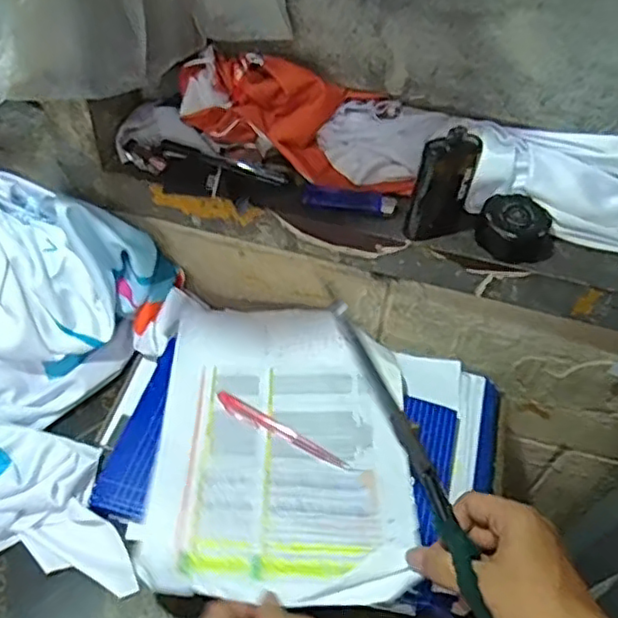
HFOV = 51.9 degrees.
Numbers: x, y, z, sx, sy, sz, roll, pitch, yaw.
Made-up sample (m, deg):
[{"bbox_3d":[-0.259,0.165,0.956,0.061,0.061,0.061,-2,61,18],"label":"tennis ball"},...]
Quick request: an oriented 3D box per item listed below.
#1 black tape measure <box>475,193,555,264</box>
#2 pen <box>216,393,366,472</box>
[{"bbox_3d":[0.175,-0.068,0.528,0.064,0.032,0.055,21,52,12],"label":"black tape measure"},{"bbox_3d":[-0.022,0.110,0.569,0.140,0.011,0.013,27,53,16],"label":"pen"}]

